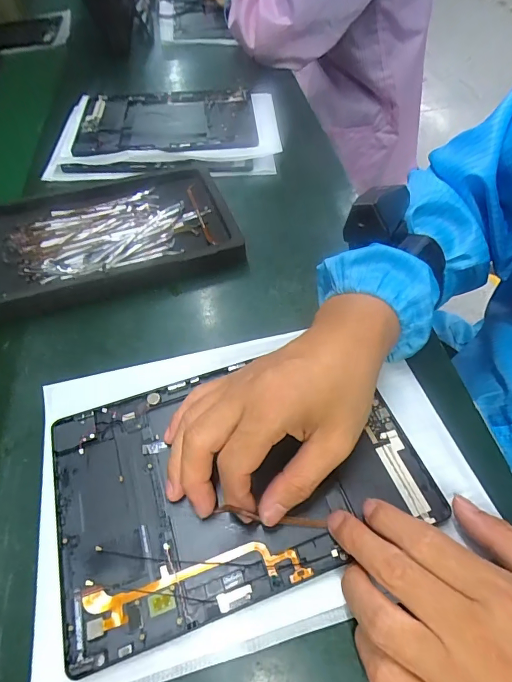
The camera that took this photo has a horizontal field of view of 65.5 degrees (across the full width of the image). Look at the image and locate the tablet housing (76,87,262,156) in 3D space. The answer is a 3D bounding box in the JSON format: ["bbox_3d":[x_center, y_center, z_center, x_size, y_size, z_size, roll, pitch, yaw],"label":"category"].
[{"bbox_3d":[-0.119,-0.295,0.534,0.230,0.014,0.162,-6,54,-1],"label":"tablet housing"}]

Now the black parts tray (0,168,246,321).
[{"bbox_3d":[-0.147,-0.110,0.405,0.239,0.033,0.166,-17,55,-8],"label":"black parts tray"}]

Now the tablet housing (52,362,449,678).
[{"bbox_3d":[-0.014,0.085,0.271,0.235,0.009,0.154,-18,55,-9],"label":"tablet housing"}]

